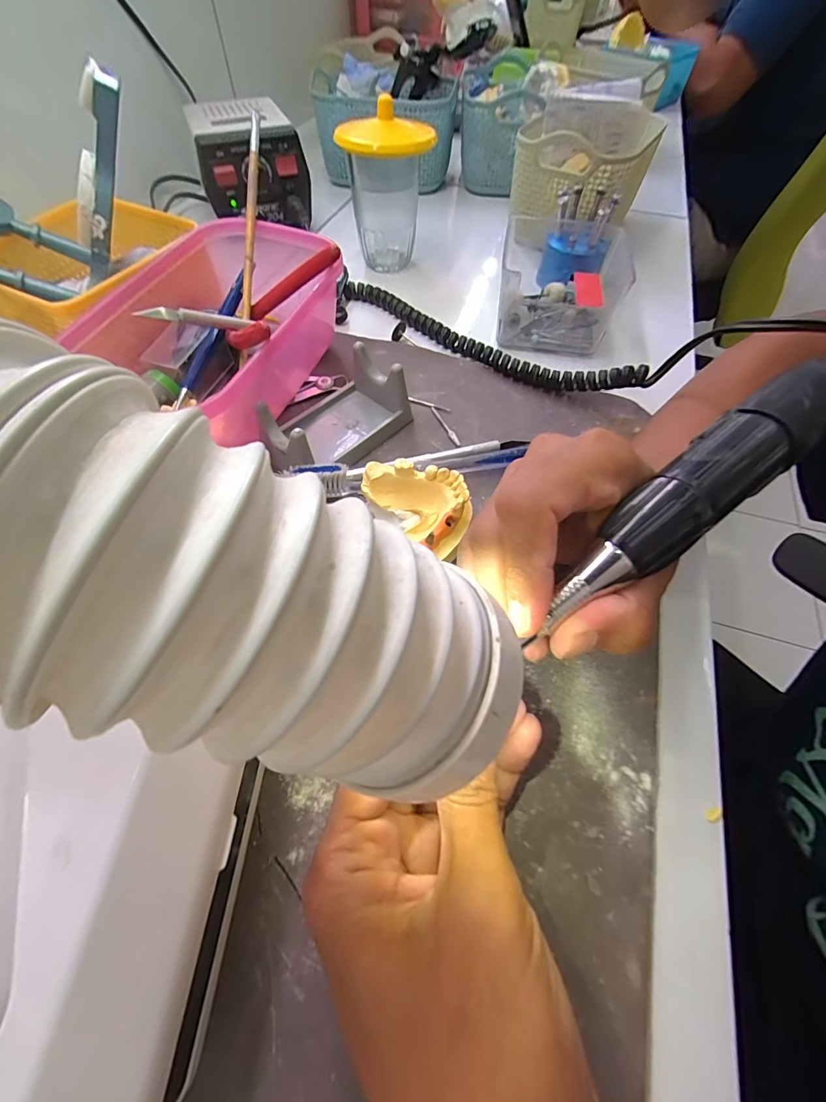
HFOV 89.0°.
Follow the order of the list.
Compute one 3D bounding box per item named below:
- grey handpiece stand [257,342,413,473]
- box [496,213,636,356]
[{"bbox_3d":[-0.049,-0.089,0.279,0.058,0.036,0.104,32,63,18],"label":"grey handpiece stand"},{"bbox_3d":[0.126,-0.230,0.359,0.103,0.056,0.117,9,58,5],"label":"box"}]

